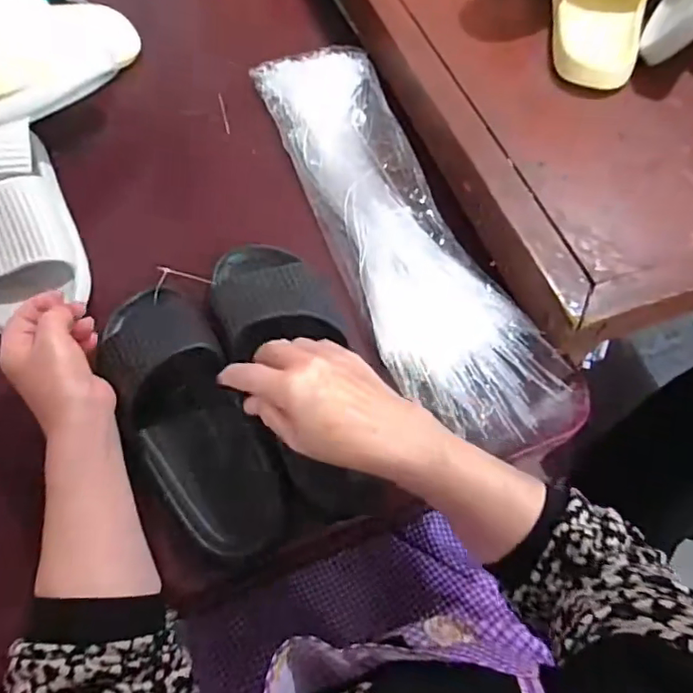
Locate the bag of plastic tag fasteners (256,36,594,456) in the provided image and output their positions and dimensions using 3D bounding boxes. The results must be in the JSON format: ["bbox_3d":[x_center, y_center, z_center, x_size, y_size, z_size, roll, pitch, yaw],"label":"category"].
[{"bbox_3d":[0.046,-0.128,0.577,0.144,0.030,0.523,-22,65,-11],"label":"bag of plastic tag fasteners"}]

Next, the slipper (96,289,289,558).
[{"bbox_3d":[-0.137,0.049,0.474,0.095,0.053,0.255,-27,70,-13],"label":"slipper"}]

